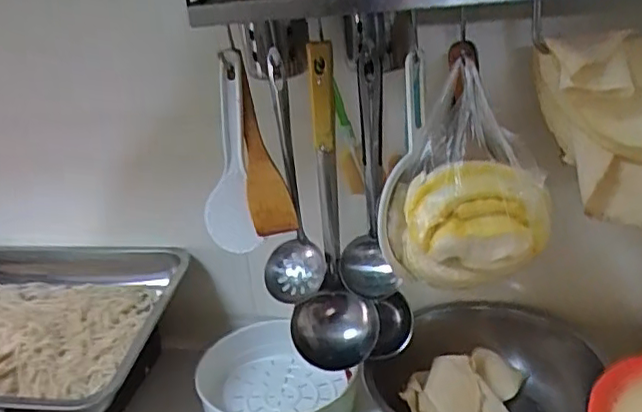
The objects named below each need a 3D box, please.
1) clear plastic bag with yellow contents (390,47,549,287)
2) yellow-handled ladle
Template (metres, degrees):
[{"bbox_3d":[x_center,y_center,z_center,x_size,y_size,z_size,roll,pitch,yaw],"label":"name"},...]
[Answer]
[{"bbox_3d":[0.130,-0.028,0.566,0.116,0.199,0.101,-11,23,-15],"label":"clear plastic bag with yellow contents"},{"bbox_3d":[0.008,0.004,0.647,0.085,0.332,0.086,-3,22,6],"label":"yellow-handled ladle"}]

